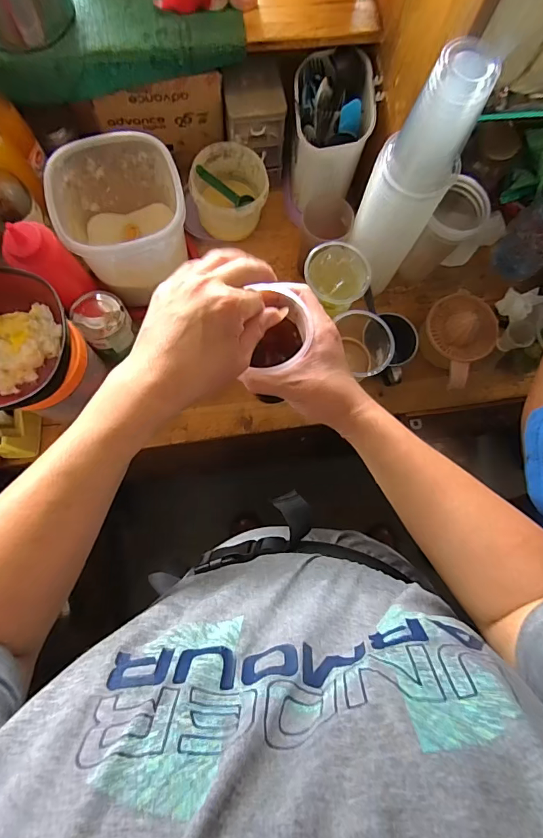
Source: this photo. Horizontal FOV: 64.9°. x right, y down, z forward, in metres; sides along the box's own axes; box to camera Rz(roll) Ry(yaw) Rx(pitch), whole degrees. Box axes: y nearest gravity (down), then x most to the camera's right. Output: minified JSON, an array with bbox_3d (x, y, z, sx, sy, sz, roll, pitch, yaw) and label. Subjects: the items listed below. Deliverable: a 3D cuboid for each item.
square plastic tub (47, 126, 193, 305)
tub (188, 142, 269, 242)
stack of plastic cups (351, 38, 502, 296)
[{"bbox_3d":[-0.202,-0.280,0.607,0.165,0.141,0.168,-19,82,-6],"label":"square plastic tub"},{"bbox_3d":[-0.066,-0.358,0.691,0.115,0.082,0.116,0,81,-3],"label":"tub"},{"bbox_3d":[0.173,-0.291,0.542,0.091,0.333,0.098,35,81,3],"label":"stack of plastic cups"}]

